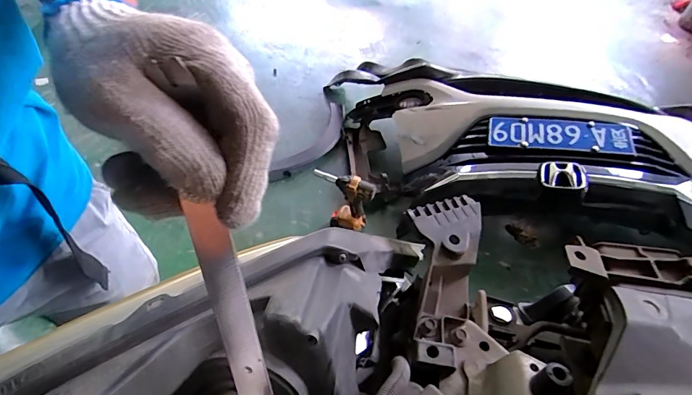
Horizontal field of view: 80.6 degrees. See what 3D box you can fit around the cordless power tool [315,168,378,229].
[{"bbox_3d":[-0.015,0.013,1.386,0.207,0.190,0.085,16,49,7],"label":"cordless power tool"}]

